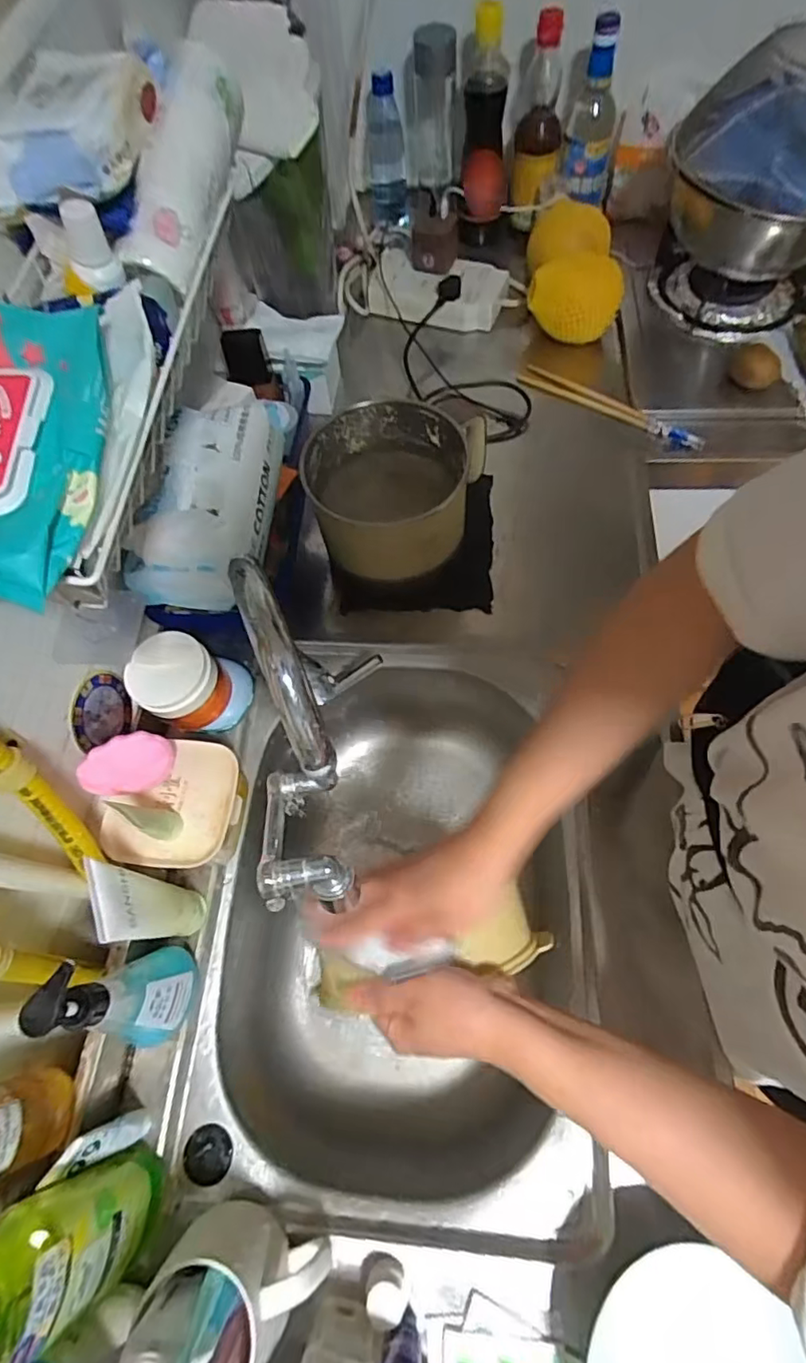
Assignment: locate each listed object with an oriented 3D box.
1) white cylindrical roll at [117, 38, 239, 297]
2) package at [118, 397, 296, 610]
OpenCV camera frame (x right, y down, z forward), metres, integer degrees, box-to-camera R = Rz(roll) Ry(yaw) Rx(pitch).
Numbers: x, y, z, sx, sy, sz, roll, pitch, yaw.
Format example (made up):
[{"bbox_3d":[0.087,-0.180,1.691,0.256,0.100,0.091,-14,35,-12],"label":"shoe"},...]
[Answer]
[{"bbox_3d":[-0.156,-0.369,0.410,0.042,0.057,0.177,8,79,7],"label":"white cylindrical roll"},{"bbox_3d":[-0.177,-0.177,0.539,0.109,0.061,0.219,8,66,7],"label":"package"}]

